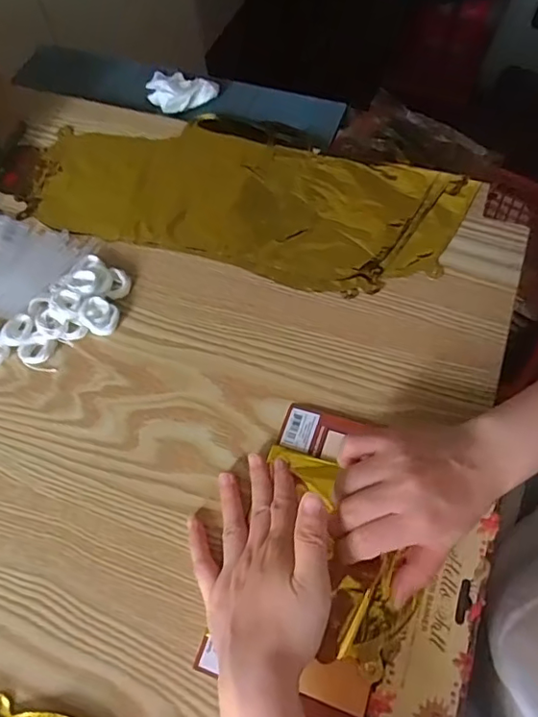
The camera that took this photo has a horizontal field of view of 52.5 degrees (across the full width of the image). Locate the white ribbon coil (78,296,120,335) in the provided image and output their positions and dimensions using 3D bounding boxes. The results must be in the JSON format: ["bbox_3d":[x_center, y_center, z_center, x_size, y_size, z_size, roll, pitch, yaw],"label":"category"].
[{"bbox_3d":[-0.145,-0.036,0.462,0.030,0.017,0.028,-2,62,3],"label":"white ribbon coil"}]

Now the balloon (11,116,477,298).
[{"bbox_3d":[-0.026,-0.164,0.526,0.404,0.008,0.176,14,64,11],"label":"balloon"}]

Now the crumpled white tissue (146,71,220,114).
[{"bbox_3d":[-0.108,-0.302,0.612,0.088,0.023,0.058,24,67,16],"label":"crumpled white tissue"}]

